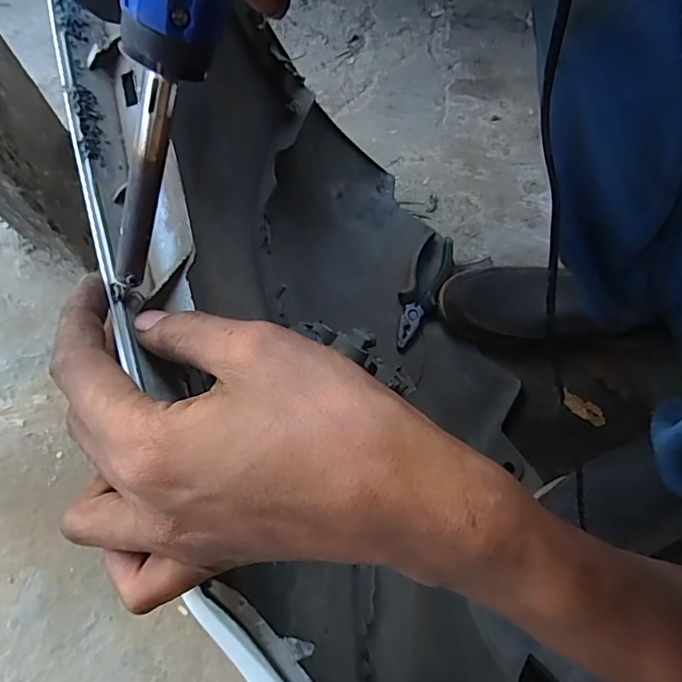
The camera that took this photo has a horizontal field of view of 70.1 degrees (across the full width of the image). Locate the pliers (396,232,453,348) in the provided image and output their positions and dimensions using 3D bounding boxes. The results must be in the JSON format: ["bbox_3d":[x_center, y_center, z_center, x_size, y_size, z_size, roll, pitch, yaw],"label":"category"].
[{"bbox_3d":[0.105,-0.067,0.635,0.046,0.016,0.157,27,80,-2],"label":"pliers"}]

